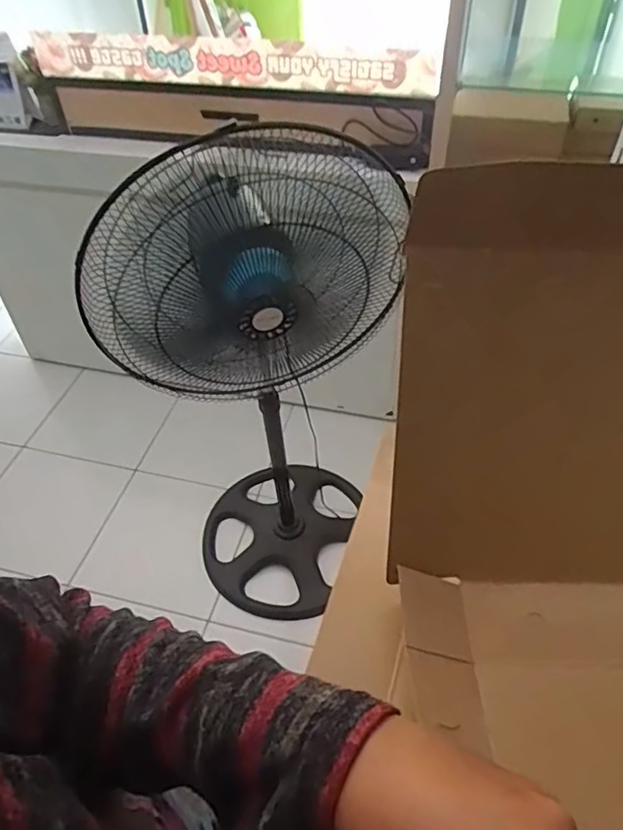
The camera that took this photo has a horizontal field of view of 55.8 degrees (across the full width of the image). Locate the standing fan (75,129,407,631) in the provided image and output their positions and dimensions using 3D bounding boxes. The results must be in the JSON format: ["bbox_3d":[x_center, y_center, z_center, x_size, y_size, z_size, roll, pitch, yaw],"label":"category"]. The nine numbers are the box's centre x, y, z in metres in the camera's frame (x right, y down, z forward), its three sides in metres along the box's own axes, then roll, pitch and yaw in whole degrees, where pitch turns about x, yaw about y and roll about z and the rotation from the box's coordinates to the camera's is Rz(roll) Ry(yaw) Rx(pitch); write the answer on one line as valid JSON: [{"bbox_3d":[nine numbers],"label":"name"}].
[{"bbox_3d":[-0.096,-0.030,1.216,0.429,1.111,0.390,-2,47,0],"label":"standing fan"}]

